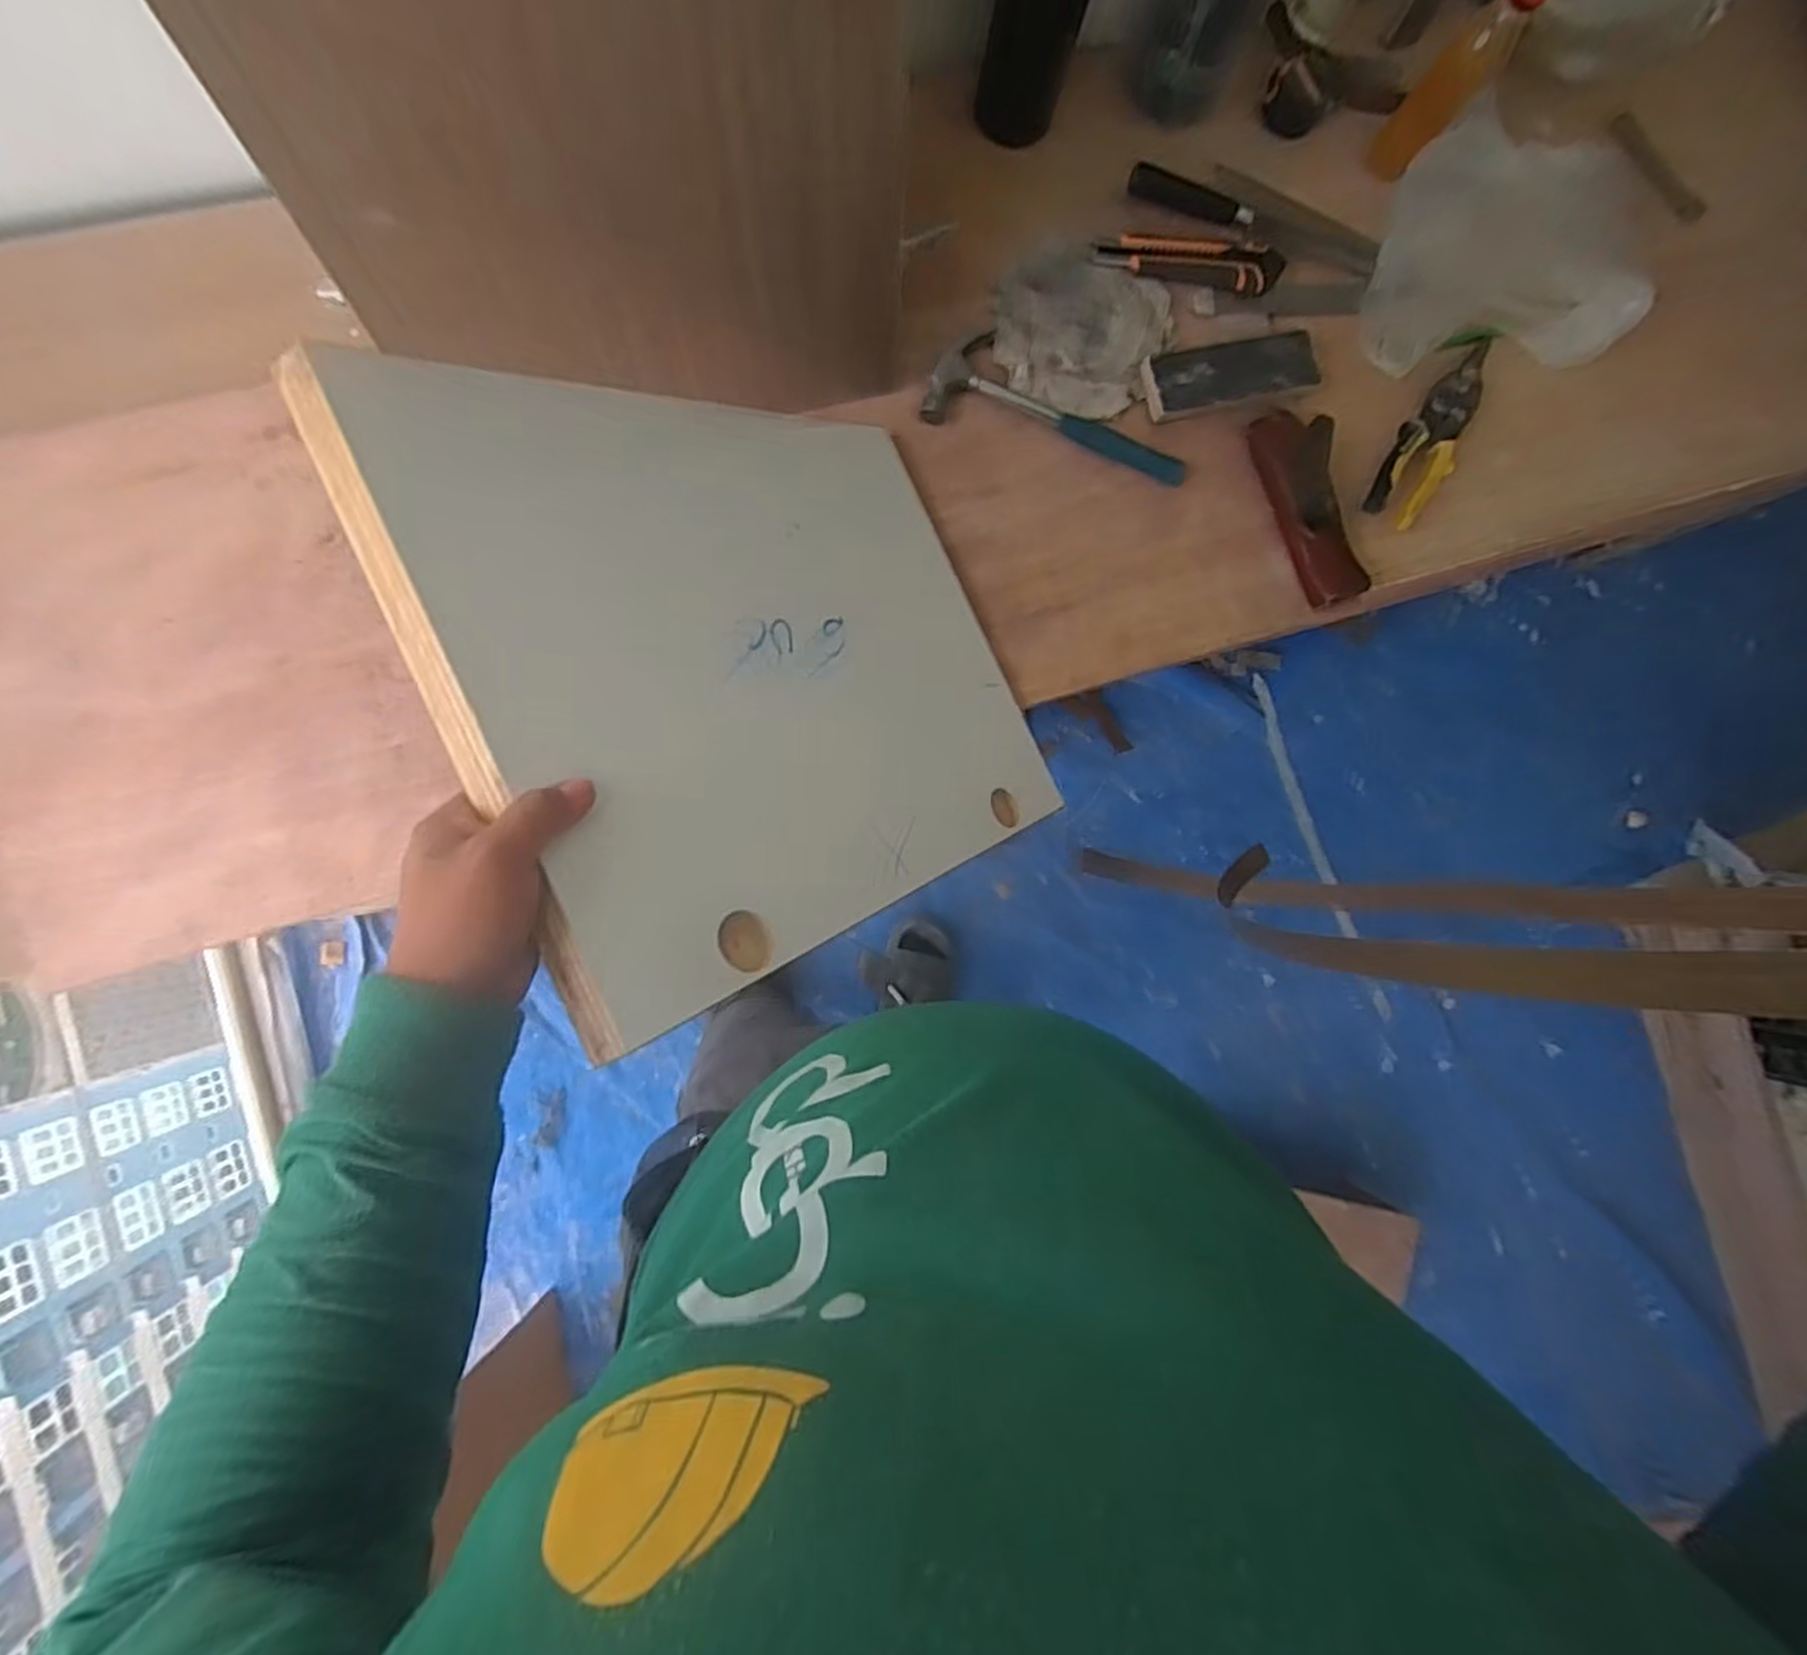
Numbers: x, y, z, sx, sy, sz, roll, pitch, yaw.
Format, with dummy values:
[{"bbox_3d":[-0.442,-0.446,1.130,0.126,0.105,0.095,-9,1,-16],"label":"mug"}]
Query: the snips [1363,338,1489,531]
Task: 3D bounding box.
[{"bbox_3d":[0.534,-0.398,0.775,0.056,0.016,0.221,34,86,-6],"label":"snips"}]

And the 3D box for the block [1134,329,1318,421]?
[{"bbox_3d":[0.323,-0.444,0.757,0.181,0.022,0.069,-14,92,-7],"label":"block"}]

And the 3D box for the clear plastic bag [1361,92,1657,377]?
[{"bbox_3d":[0.585,-0.579,0.765,0.280,0.062,0.228,-7,91,-7],"label":"clear plastic bag"}]

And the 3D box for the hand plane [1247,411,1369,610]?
[{"bbox_3d":[0.389,-0.309,0.749,0.057,0.048,0.193,-23,91,-7],"label":"hand plane"}]

